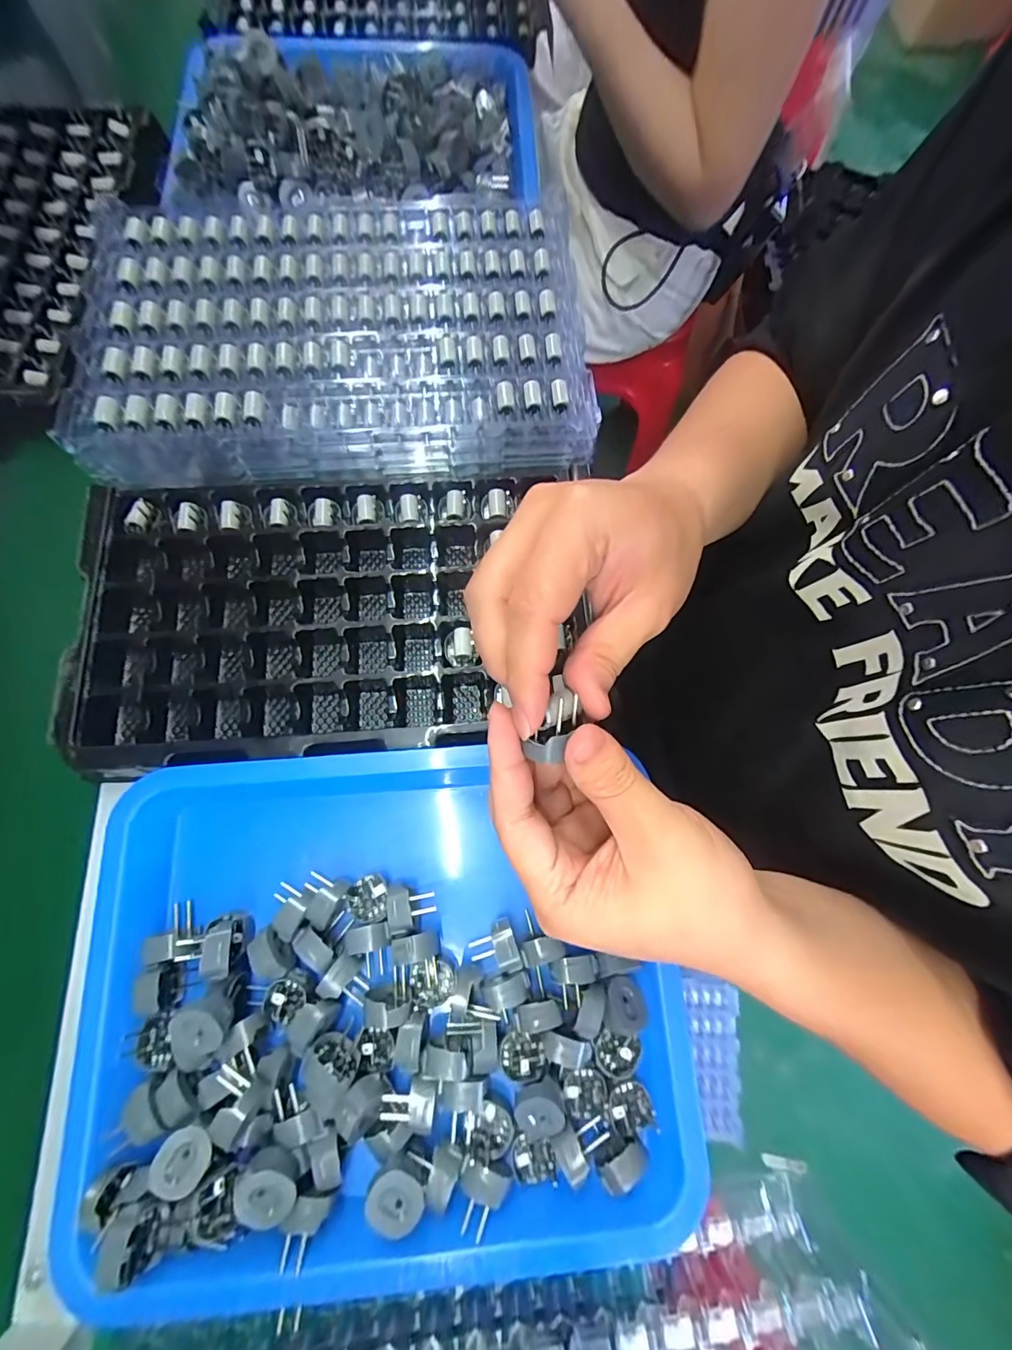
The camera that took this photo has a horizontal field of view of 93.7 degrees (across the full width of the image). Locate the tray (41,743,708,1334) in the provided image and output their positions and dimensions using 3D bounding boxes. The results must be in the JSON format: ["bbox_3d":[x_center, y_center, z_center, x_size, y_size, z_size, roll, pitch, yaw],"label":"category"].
[{"bbox_3d":[-0.068,0.180,0.283,0.340,0.057,0.263,-4,76,-1],"label":"tray"}]

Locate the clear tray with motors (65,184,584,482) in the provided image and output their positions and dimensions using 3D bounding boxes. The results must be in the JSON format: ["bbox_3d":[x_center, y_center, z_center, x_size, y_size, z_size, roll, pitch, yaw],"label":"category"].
[{"bbox_3d":[-0.126,-0.266,0.366,0.370,0.041,0.246,-3,76,-1],"label":"clear tray with motors"}]

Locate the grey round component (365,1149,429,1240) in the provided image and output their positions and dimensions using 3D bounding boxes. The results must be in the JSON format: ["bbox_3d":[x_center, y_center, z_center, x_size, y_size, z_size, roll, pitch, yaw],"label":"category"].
[{"bbox_3d":[-0.055,0.262,0.237,0.029,0.012,0.027,10,57,-19],"label":"grey round component"}]

